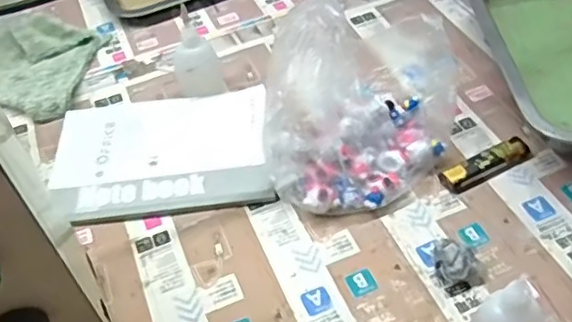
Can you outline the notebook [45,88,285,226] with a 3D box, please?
[{"bbox_3d":[-0.113,-0.006,0.557,0.192,0.014,0.138,-8,46,0],"label":"notebook"}]

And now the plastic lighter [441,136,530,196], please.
[{"bbox_3d":[0.167,0.003,0.508,0.079,0.014,0.021,-23,48,-15],"label":"plastic lighter"}]

